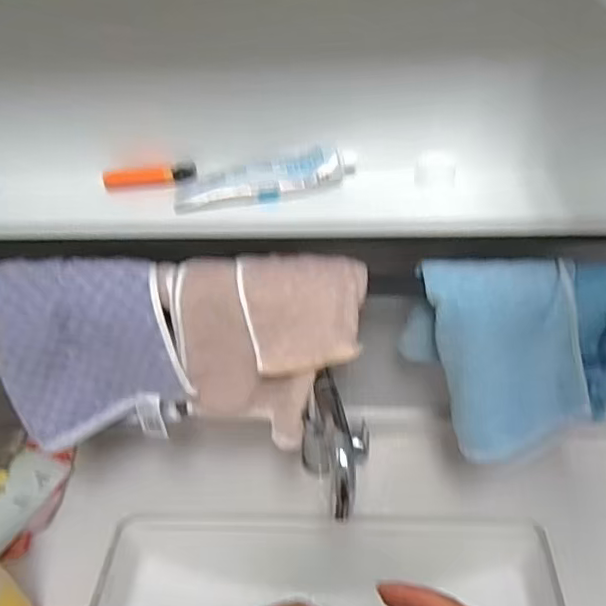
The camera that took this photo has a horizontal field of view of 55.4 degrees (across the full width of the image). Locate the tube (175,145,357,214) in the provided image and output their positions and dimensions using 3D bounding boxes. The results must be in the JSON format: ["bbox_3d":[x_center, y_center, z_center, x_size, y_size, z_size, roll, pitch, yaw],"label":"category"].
[{"bbox_3d":[-0.031,-0.111,0.504,0.161,0.033,0.045,-8,41,-6],"label":"tube"}]

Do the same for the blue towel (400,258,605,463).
[{"bbox_3d":[0.200,0.053,0.545,0.195,0.182,0.084,6,41,10],"label":"blue towel"}]

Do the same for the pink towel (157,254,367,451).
[{"bbox_3d":[-0.037,0.047,0.545,0.178,0.165,0.090,1,41,5],"label":"pink towel"}]

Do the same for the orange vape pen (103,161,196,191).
[{"bbox_3d":[-0.138,-0.114,0.523,0.081,0.014,0.018,-9,41,-7],"label":"orange vape pen"}]

